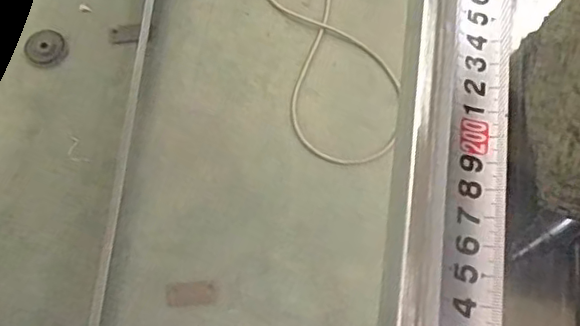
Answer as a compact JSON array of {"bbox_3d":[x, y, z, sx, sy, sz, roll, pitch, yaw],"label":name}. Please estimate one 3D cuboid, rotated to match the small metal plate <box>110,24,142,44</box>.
[{"bbox_3d":[-0.354,-0.277,1.244,0.065,0.005,0.047,-6,70,-4],"label":"small metal plate"}]

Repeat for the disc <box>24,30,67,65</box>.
[{"bbox_3d":[-0.519,-0.246,1.222,0.080,0.004,0.083,1,70,-2],"label":"disc"}]

